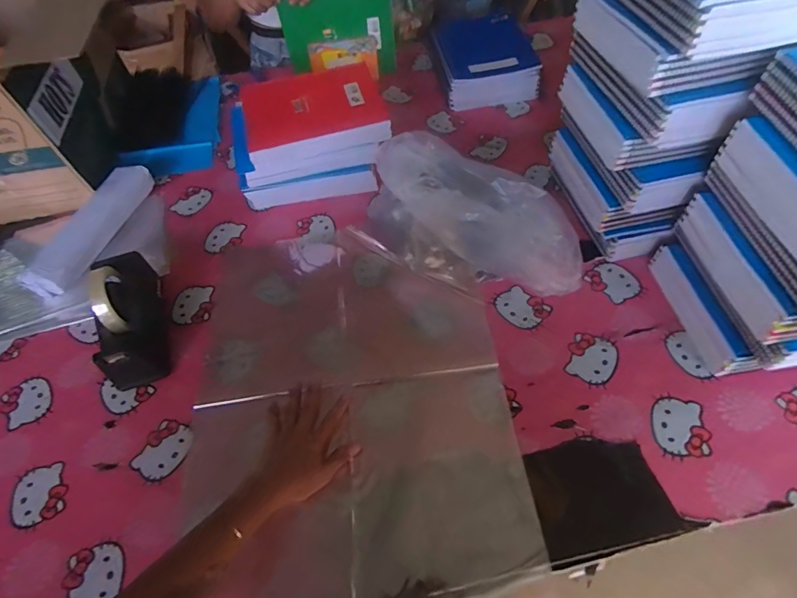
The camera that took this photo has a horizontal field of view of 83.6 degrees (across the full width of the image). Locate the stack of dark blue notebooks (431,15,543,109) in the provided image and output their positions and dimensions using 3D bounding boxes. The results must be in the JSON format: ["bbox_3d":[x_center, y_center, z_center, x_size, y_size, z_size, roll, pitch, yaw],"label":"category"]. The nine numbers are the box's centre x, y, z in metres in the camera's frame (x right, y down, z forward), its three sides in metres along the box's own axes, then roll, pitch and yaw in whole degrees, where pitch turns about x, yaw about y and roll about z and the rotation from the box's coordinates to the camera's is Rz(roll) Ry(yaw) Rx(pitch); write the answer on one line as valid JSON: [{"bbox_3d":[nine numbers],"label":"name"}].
[{"bbox_3d":[0.204,-0.574,1.072,0.224,0.088,0.265,-7,55,0],"label":"stack of dark blue notebooks"}]

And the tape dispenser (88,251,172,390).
[{"bbox_3d":[-0.422,0.027,0.696,0.074,0.120,0.205,-16,56,-6],"label":"tape dispenser"}]

